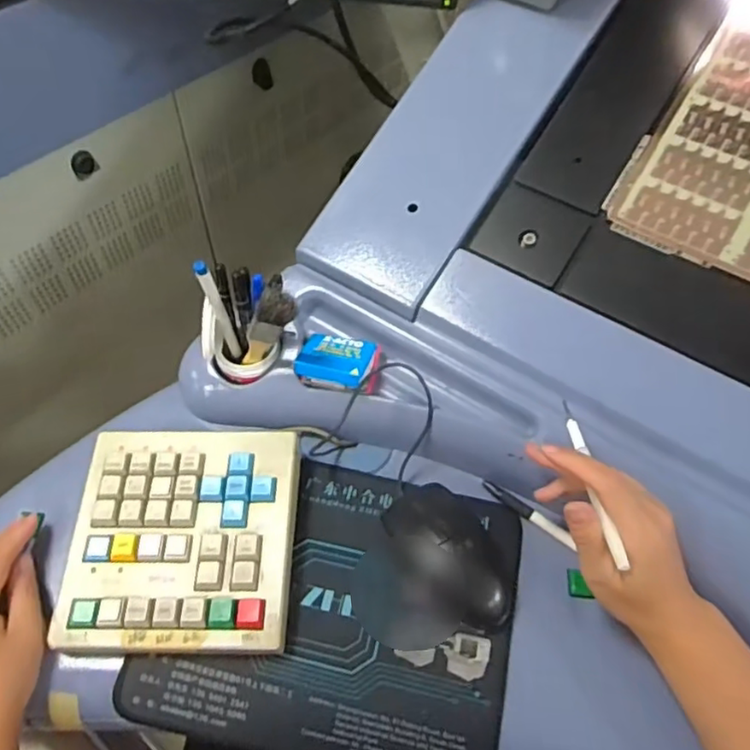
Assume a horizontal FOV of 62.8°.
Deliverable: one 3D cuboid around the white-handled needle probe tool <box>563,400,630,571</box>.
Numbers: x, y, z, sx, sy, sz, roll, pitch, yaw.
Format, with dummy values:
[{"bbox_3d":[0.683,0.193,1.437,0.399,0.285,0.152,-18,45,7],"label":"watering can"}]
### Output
[{"bbox_3d":[0.140,0.067,0.399,0.007,0.008,0.111,-7,63,-7],"label":"white-handled needle probe tool"}]

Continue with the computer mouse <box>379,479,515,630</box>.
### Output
[{"bbox_3d":[0.056,0.130,0.455,0.067,0.031,0.112,-22,59,-17],"label":"computer mouse"}]

